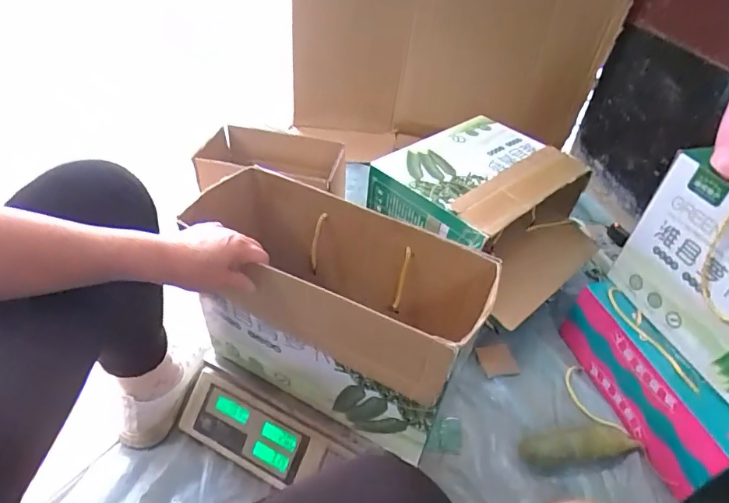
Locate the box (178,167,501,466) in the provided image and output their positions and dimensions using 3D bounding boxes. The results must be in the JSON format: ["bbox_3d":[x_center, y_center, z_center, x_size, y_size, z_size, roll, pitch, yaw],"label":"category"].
[{"bbox_3d":[-0.058,0.071,0.621,0.385,0.238,0.168,24,45,21],"label":"box"}]

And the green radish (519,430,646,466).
[{"bbox_3d":[0.344,0.308,0.742,0.198,0.052,0.054,-1,42,-7],"label":"green radish"}]

